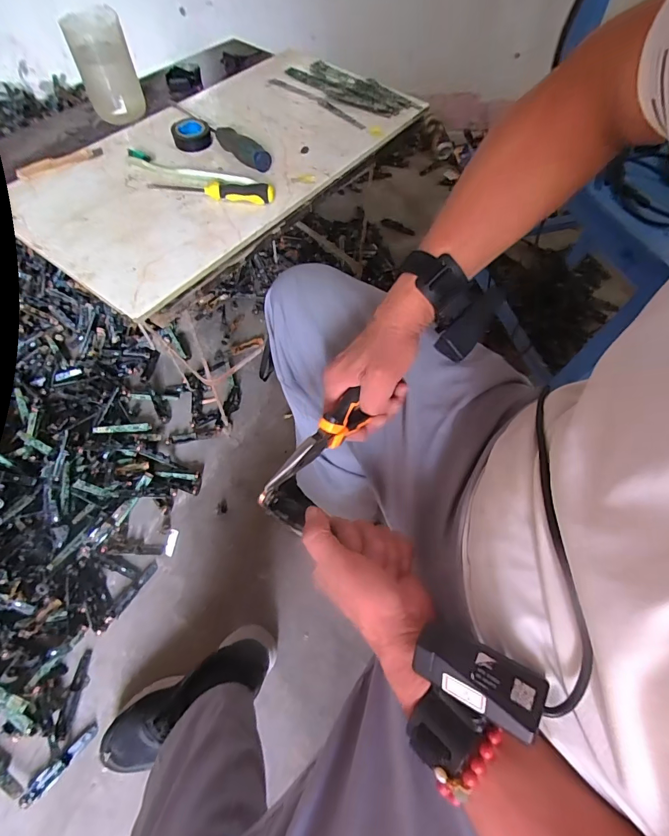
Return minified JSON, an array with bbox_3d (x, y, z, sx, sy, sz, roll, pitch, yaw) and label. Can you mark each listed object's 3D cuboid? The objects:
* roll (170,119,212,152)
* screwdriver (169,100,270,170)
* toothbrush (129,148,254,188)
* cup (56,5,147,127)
[{"bbox_3d":[-0.190,-0.379,0.537,0.047,0.019,0.047,-11,60,-8],"label":"roll"},{"bbox_3d":[-0.162,-0.402,0.563,0.021,0.029,0.213,-38,67,-22],"label":"screwdriver"},{"bbox_3d":[-0.193,-0.327,0.528,0.171,0.018,0.028,9,59,3],"label":"toothbrush"},{"bbox_3d":[-0.325,-0.500,0.574,0.074,0.108,0.073,-19,62,-13],"label":"cup"}]

